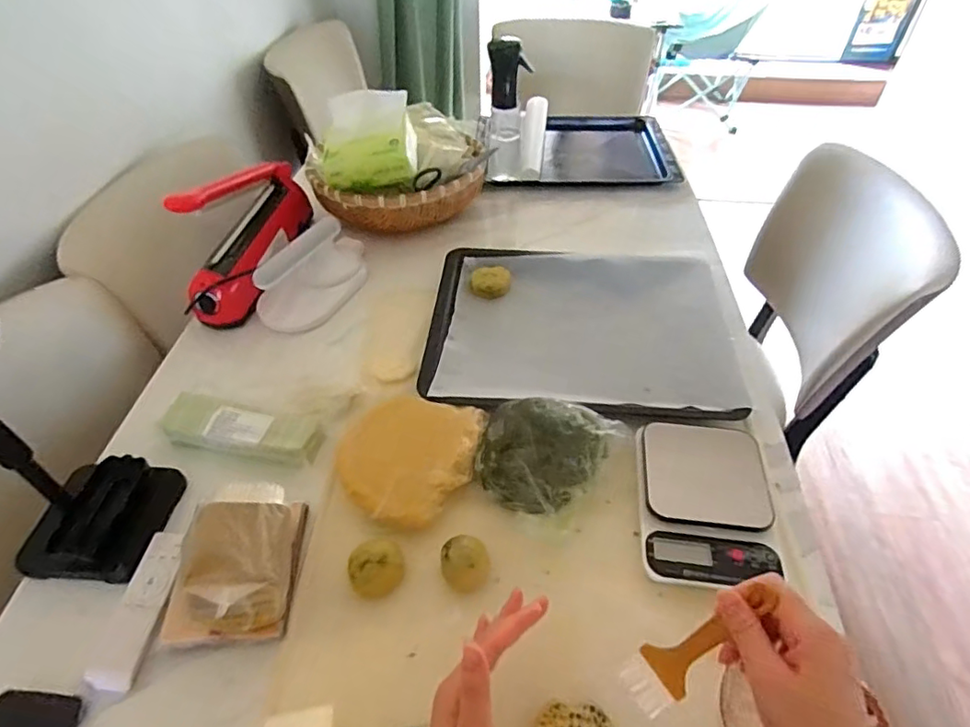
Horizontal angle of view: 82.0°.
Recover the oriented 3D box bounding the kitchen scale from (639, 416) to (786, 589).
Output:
[{"bbox_3d":[0.227,0.136,0.575,0.129,0.029,0.175,4,46,4],"label":"kitchen scale"}]

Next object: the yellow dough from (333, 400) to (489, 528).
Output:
[{"bbox_3d":[-0.086,0.103,0.616,0.145,0.039,0.157,0,46,0],"label":"yellow dough"}]

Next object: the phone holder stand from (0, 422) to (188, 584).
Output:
[{"bbox_3d":[-0.395,0.082,0.499,0.118,0.249,0.129,5,46,5],"label":"phone holder stand"}]

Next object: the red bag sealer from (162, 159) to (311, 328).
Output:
[{"bbox_3d":[-0.355,-0.217,0.836,0.086,0.174,0.304,2,46,2],"label":"red bag sealer"}]

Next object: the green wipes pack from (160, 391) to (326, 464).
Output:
[{"bbox_3d":[-0.276,0.076,0.630,0.177,0.031,0.057,9,47,9],"label":"green wipes pack"}]

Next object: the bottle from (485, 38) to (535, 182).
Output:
[{"bbox_3d":[0.040,-0.442,1.015,0.074,0.256,0.079,-4,46,-3],"label":"bottle"}]

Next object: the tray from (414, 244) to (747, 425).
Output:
[{"bbox_3d":[0.126,-0.055,0.767,0.386,0.034,0.317,4,46,4],"label":"tray"}]

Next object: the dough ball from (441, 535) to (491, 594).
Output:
[{"bbox_3d":[-0.017,0.190,0.527,0.045,0.036,0.041,0,46,0],"label":"dough ball"}]

